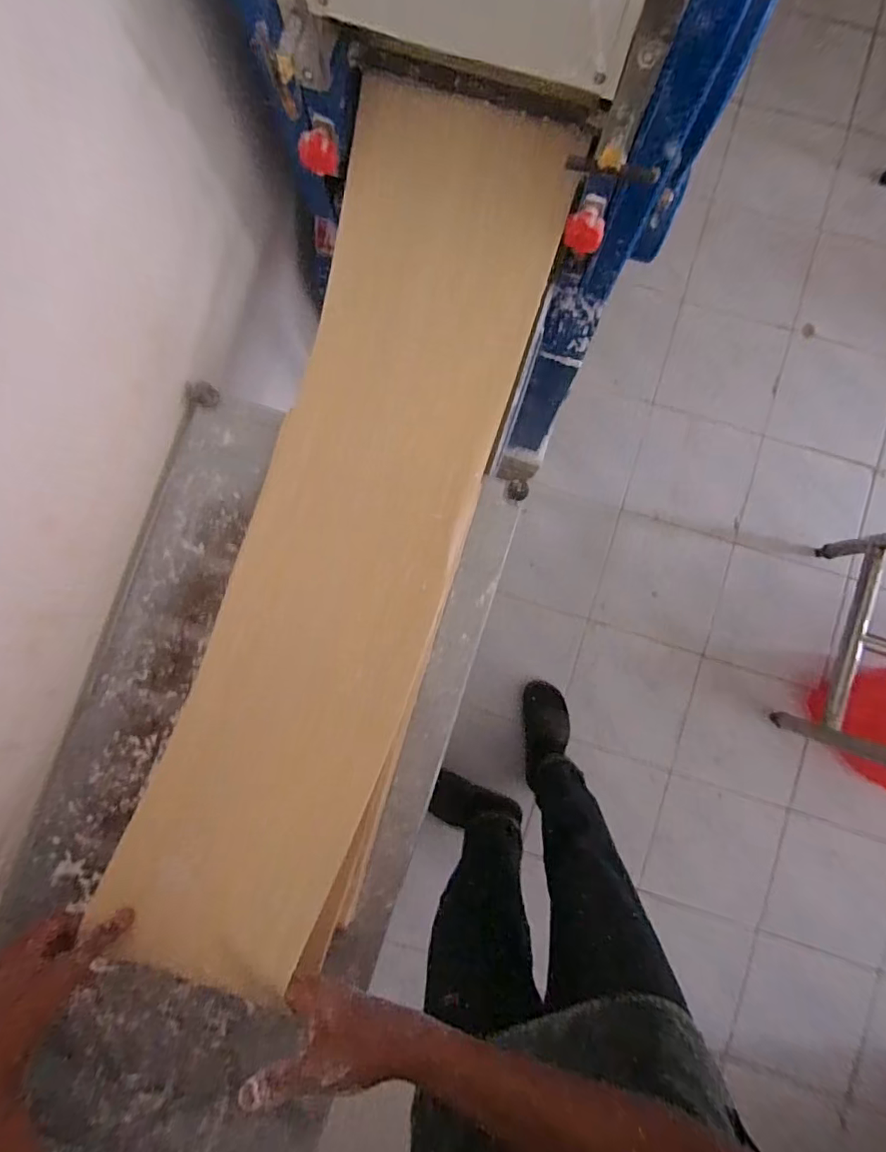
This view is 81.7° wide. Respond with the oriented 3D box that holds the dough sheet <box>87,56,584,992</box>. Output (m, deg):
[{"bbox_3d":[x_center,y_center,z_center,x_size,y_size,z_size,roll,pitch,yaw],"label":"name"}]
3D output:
[{"bbox_3d":[-0.102,-0.031,0.500,0.238,0.110,0.831,17,87,6],"label":"dough sheet"}]

